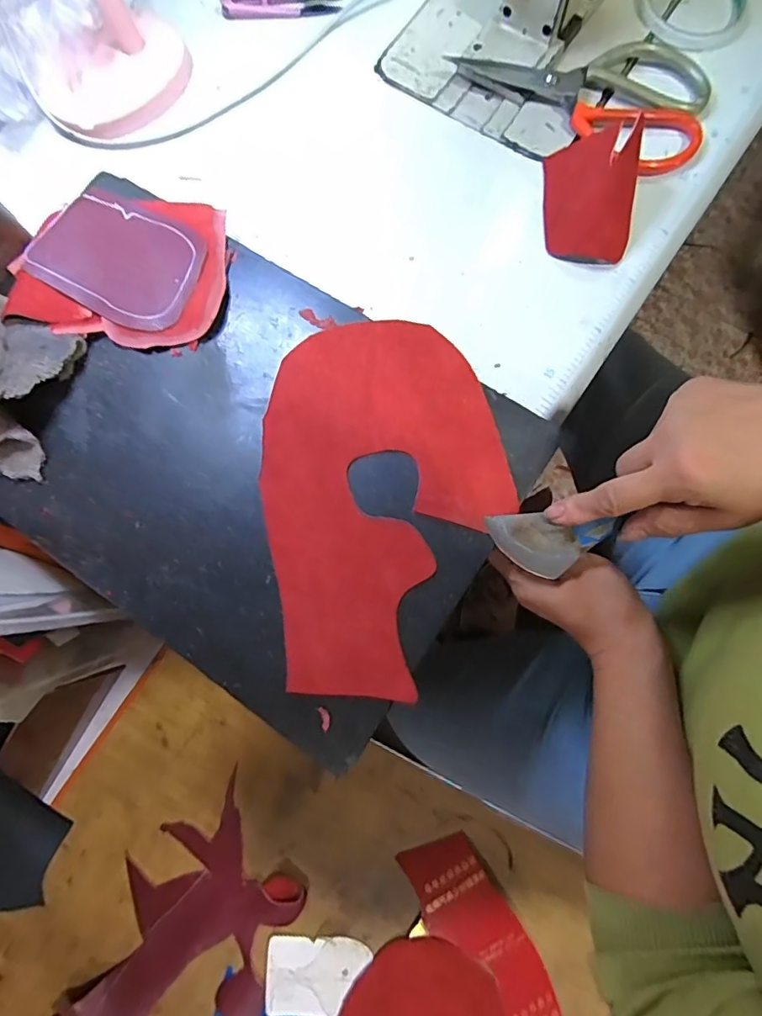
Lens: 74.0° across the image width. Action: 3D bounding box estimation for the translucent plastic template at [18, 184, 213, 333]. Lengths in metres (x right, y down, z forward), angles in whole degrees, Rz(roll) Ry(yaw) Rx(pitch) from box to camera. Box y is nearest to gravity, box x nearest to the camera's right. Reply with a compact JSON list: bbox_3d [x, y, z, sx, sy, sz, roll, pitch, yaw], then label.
[{"bbox_3d":[-0.184,-0.178,0.359,0.114,0.009,0.085,28,80,4],"label":"translucent plastic template"}]

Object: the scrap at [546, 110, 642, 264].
[{"bbox_3d":[0.153,-0.233,0.370,0.057,0.045,0.093,3,80,4],"label":"scrap"}]

